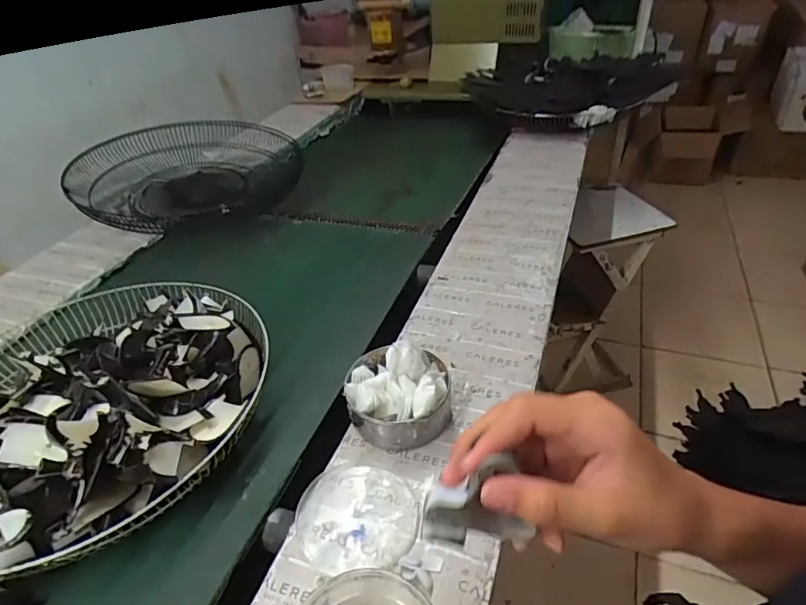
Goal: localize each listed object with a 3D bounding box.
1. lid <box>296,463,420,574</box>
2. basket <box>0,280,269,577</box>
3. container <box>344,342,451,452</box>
[{"bbox_3d":[-0.045,0.209,0.488,0.116,0.005,0.106,-4,37,3],"label":"lid"},{"bbox_3d":[-0.396,0.095,0.610,0.406,0.136,0.432,-24,40,-21],"label":"basket"},{"bbox_3d":[-0.005,0.098,0.557,0.113,0.085,0.110,-4,37,3],"label":"container"}]

